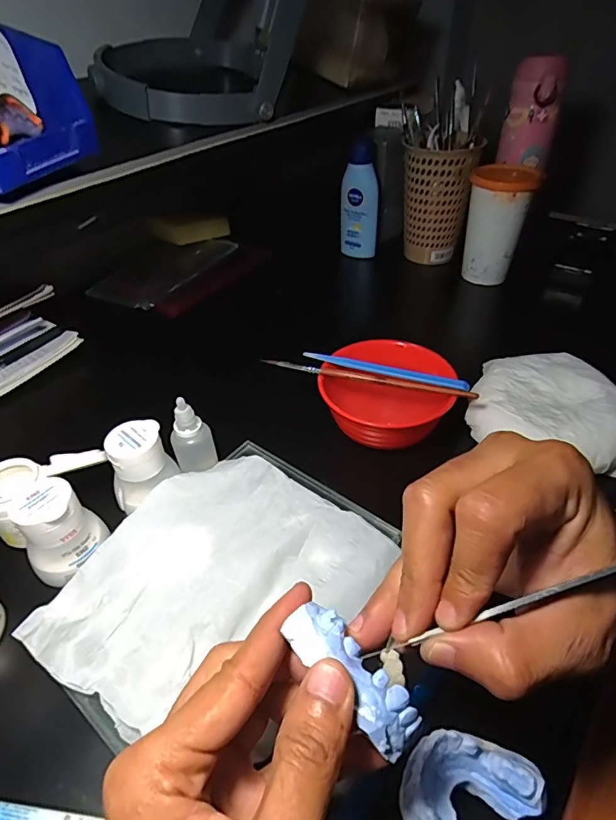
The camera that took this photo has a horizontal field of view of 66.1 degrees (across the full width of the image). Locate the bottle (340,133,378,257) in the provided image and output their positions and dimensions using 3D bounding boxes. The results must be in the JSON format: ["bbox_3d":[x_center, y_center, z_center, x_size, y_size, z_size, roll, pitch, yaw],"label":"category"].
[{"bbox_3d":[0.069,-0.280,0.635,0.050,0.148,0.026,2,42,3],"label":"bottle"}]

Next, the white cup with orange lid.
[{"bbox_3d":[0.230,-0.226,0.581,0.066,0.127,0.068,0,42,0],"label":"white cup with orange lid"}]

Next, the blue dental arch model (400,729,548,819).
[{"bbox_3d":[0.068,0.177,0.213,0.064,0.023,0.050,-33,51,-31],"label":"blue dental arch model"}]

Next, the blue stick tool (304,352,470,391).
[{"bbox_3d":[0.061,-0.032,0.391,0.135,0.011,0.010,15,44,17],"label":"blue stick tool"}]

